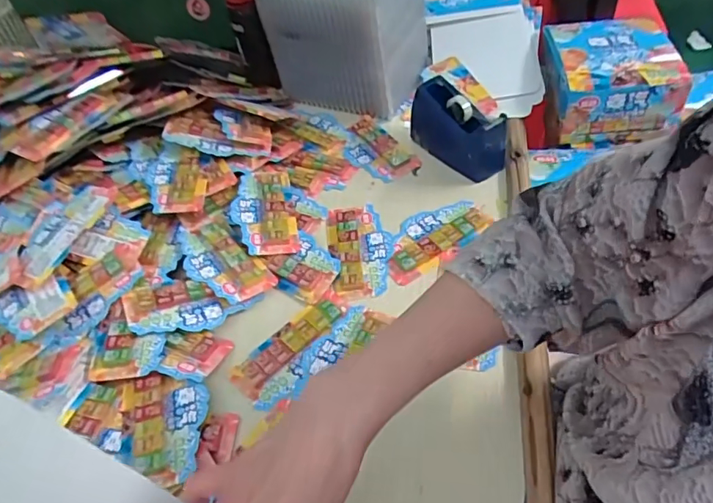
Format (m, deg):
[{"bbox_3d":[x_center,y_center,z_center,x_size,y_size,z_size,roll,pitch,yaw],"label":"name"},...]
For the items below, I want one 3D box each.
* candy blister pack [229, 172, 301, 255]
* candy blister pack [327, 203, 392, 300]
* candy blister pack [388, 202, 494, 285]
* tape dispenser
[{"bbox_3d":[-0.120,-0.054,0.637,0.078,0.011,0.144,-13,49,-3],"label":"candy blister pack"},{"bbox_3d":[0.004,-0.006,0.601,0.072,0.011,0.143,-11,48,-2],"label":"candy blister pack"},{"bbox_3d":[0.091,-0.023,0.595,0.145,0.010,0.073,-33,53,-20],"label":"candy blister pack"},{"bbox_3d":[0.132,-0.163,0.654,0.051,0.091,0.143,-32,52,-19],"label":"tape dispenser"}]

